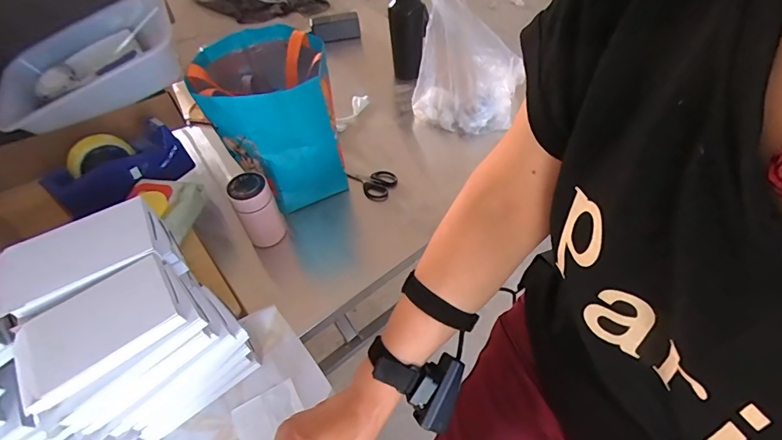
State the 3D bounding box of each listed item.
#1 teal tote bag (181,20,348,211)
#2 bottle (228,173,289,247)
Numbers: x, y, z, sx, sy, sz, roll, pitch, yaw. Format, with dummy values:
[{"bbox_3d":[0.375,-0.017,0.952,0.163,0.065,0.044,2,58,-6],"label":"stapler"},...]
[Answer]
[{"bbox_3d":[-0.204,-0.177,0.745,0.192,0.257,0.228,-16,51,-8],"label":"teal tote bag"},{"bbox_3d":[-0.218,-0.005,0.701,0.063,0.149,0.054,-21,52,-12],"label":"bottle"}]

